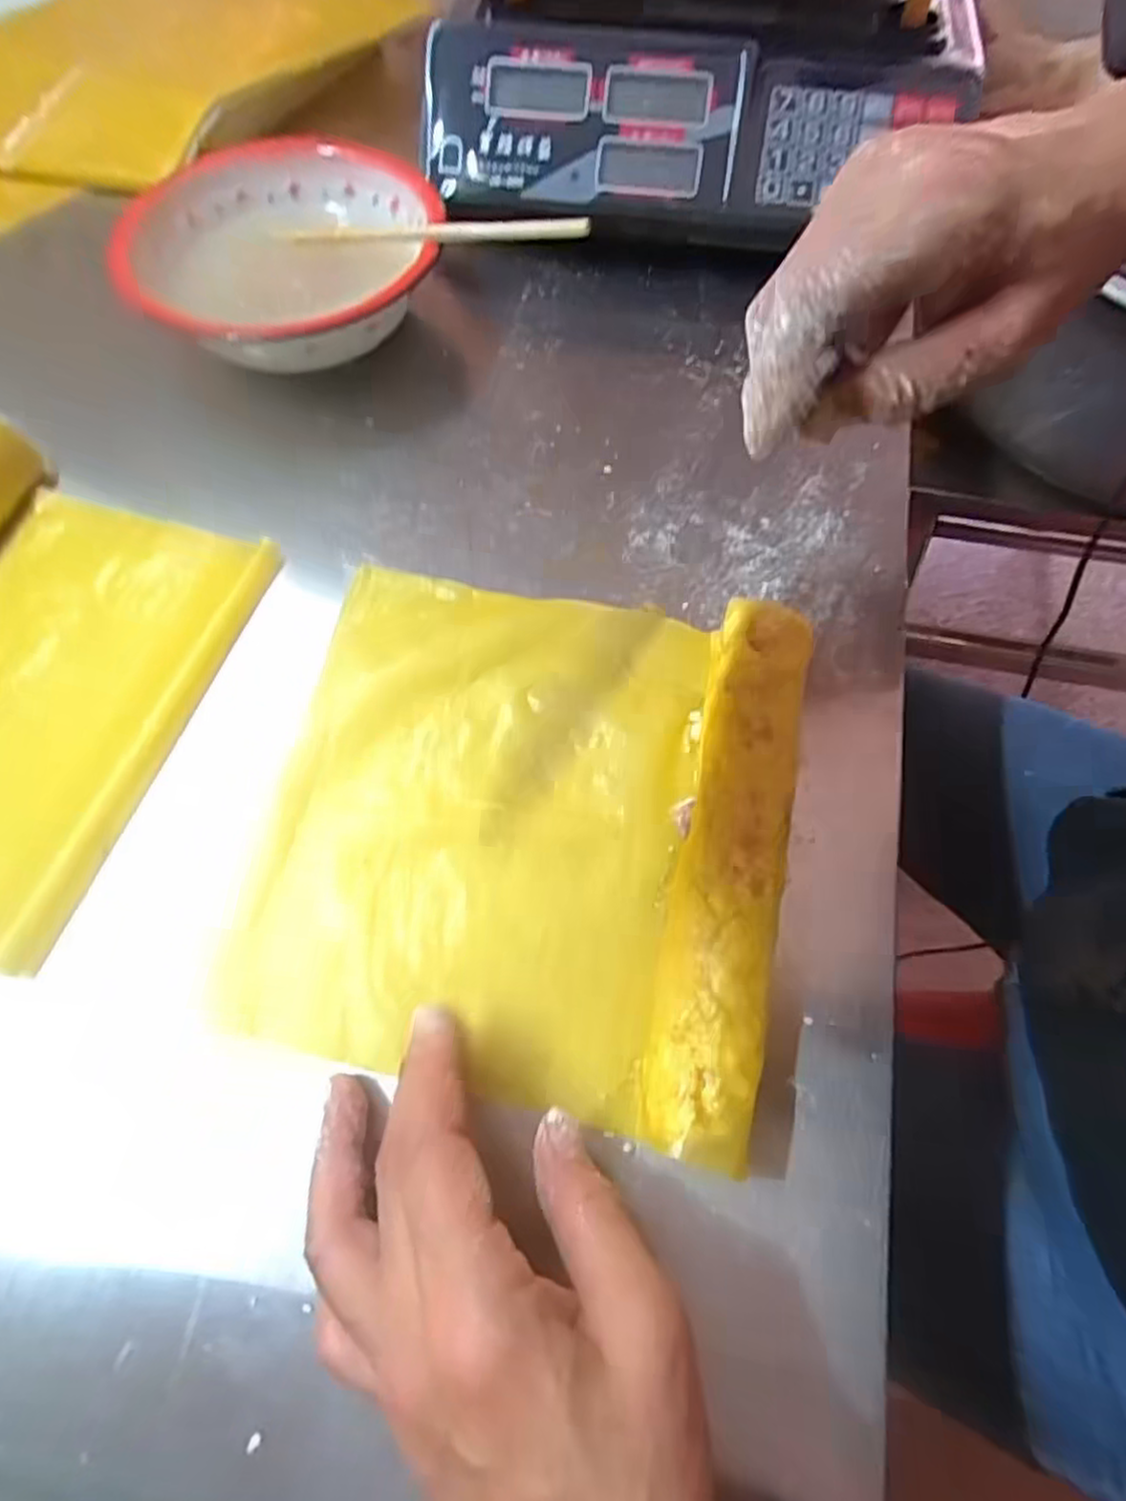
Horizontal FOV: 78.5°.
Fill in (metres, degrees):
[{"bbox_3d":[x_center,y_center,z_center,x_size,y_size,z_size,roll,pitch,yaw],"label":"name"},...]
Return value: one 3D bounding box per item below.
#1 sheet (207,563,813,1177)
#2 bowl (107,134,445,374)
[{"bbox_3d":[-0.016,0.019,0.270,0.197,0.035,0.205,13,63,5],"label":"sheet"},{"bbox_3d":[-0.148,-0.264,0.390,0.158,0.070,0.158,0,65,0],"label":"bowl"}]

